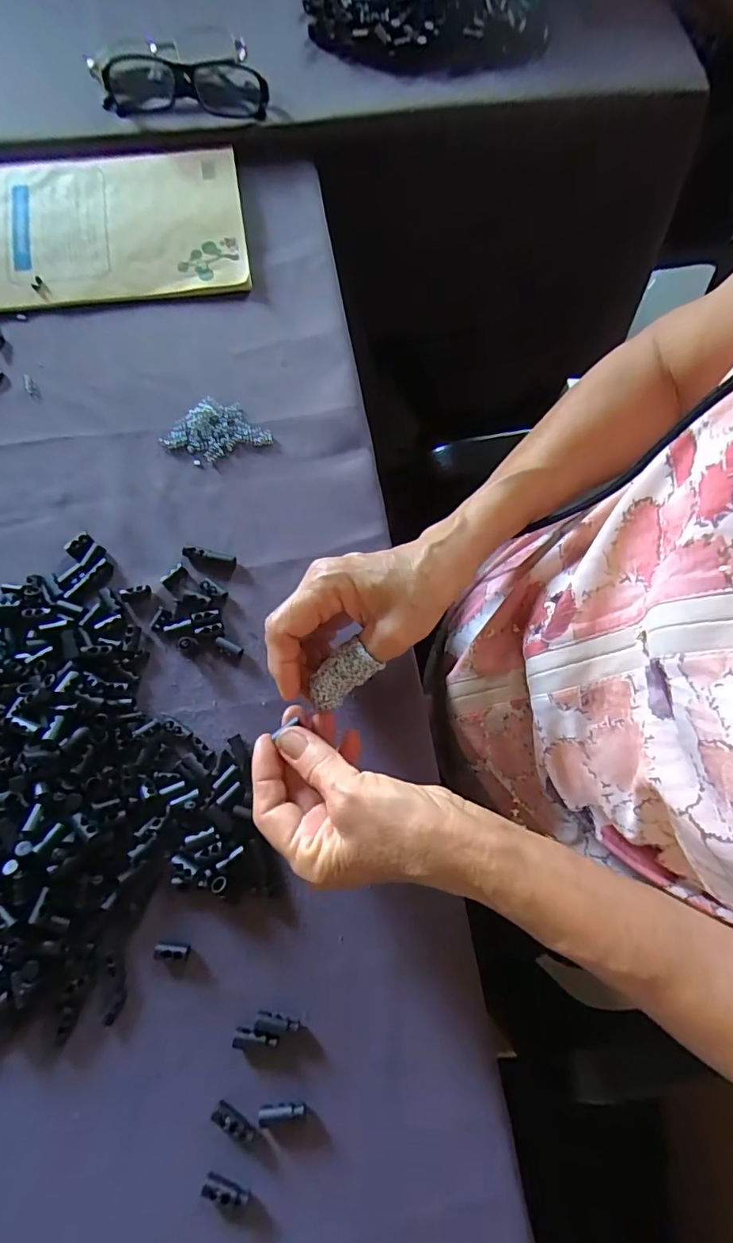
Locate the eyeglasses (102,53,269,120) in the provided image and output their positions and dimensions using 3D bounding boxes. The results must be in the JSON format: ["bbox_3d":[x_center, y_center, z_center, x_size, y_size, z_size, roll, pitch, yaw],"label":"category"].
[{"bbox_3d":[-0.150,-0.437,0.429,0.131,0.033,0.031,-4,75,-2],"label":"eyeglasses"}]

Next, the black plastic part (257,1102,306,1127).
[{"bbox_3d":[-0.045,0.262,0.278,0.025,0.004,0.009,-5,75,-2],"label":"black plastic part"}]

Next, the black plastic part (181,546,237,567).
[{"bbox_3d":[-0.108,-0.044,0.357,0.037,0.005,0.009,14,75,3],"label":"black plastic part"}]

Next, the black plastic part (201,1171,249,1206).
[{"bbox_3d":[-0.071,0.288,0.263,0.024,0.004,0.009,16,76,4],"label":"black plastic part"}]

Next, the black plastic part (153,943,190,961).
[{"bbox_3d":[-0.111,0.187,0.295,0.020,0.004,0.008,4,75,0],"label":"black plastic part"}]

